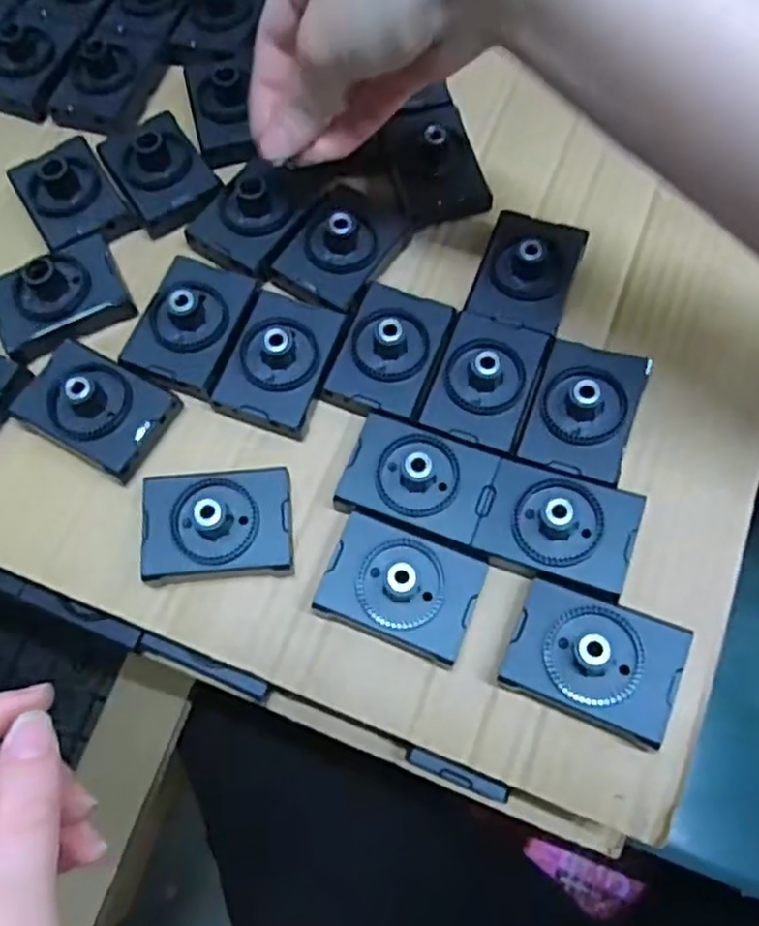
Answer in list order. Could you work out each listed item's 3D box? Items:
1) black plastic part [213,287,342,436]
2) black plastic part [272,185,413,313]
[{"bbox_3d":[-0.043,-0.046,0.295,0.041,0.020,0.059,17,71,8],"label":"black plastic part"},{"bbox_3d":[-0.017,-0.101,0.313,0.041,0.019,0.059,32,74,13],"label":"black plastic part"}]

